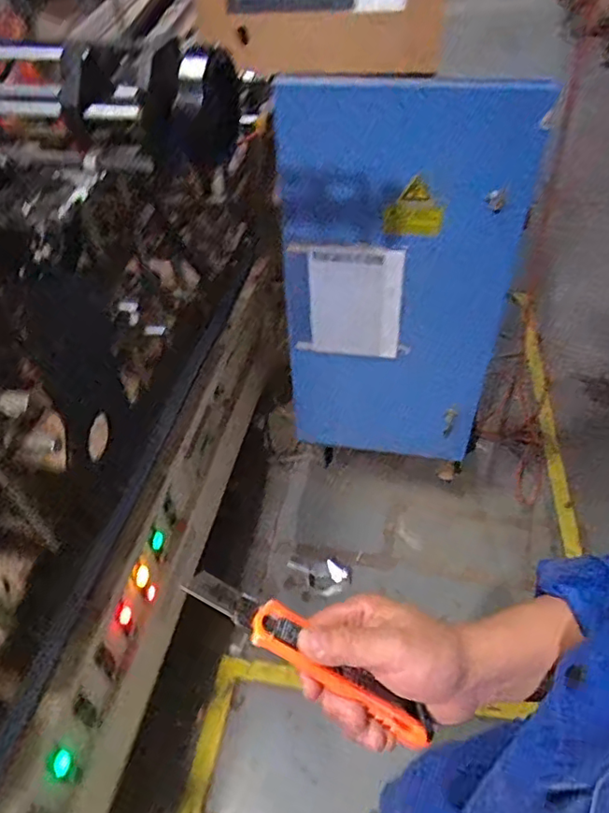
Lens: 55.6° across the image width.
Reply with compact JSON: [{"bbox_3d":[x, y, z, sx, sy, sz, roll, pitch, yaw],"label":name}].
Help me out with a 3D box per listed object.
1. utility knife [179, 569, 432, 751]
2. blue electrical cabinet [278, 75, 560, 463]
[{"bbox_3d":[0.007,0.164,0.383,0.189,0.012,0.028,36,51,-4],"label":"utility knife"},{"bbox_3d":[0.232,-0.274,1.440,0.525,1.041,0.276,11,47,13],"label":"blue electrical cabinet"}]

